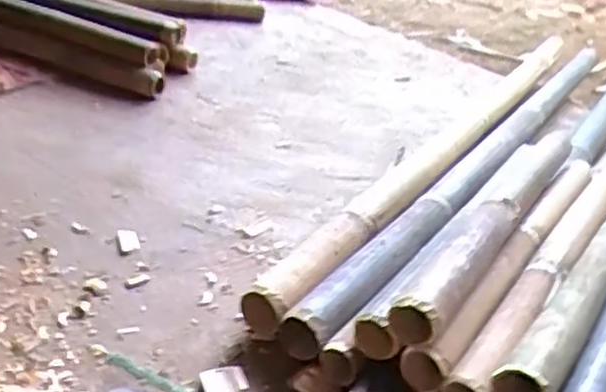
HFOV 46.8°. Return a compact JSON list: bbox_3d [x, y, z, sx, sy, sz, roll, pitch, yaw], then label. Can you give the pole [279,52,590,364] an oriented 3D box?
[{"bbox_3d":[0.337,-0.068,1.312,0.070,0.069,1.249,22,34,26],"label":"pole"}]

